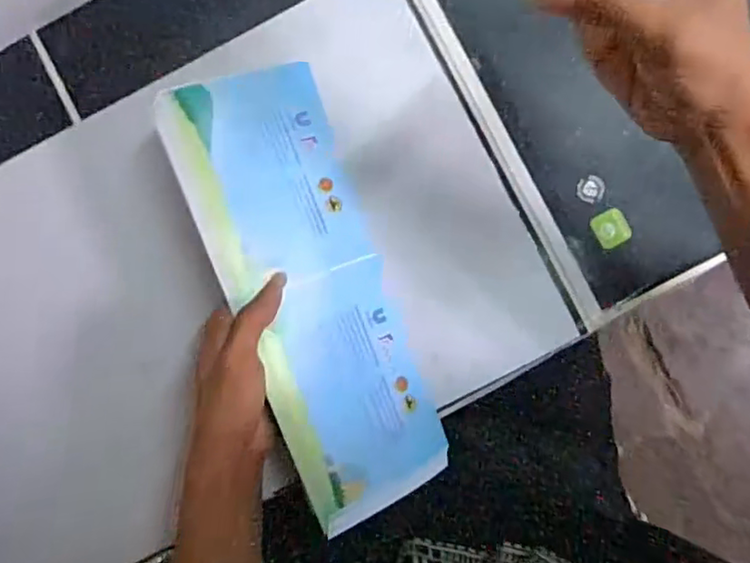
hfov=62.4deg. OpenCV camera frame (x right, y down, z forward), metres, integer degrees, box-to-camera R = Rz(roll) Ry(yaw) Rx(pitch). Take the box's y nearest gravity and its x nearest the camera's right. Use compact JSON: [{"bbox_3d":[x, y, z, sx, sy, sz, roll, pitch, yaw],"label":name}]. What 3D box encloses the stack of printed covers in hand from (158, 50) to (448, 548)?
[{"bbox_3d":[-0.045,0.004,0.433,0.112,0.013,0.310,-21,88,-20],"label":"stack of printed covers in hand"}]

